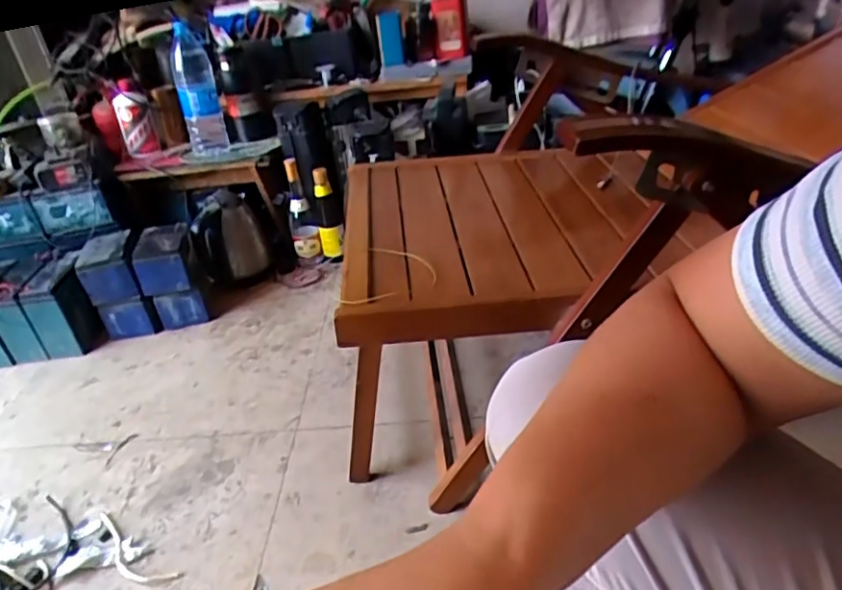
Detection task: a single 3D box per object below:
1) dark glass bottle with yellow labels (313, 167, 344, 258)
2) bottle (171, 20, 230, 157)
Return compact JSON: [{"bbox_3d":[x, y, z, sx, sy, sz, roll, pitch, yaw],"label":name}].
[{"bbox_3d":[-0.227,-0.195,1.461,0.065,0.235,0.050,-14,33,-12],"label":"dark glass bottle with yellow labels"},{"bbox_3d":[-0.529,-0.473,1.386,0.097,0.281,0.100,-17,34,-16],"label":"bottle"}]

